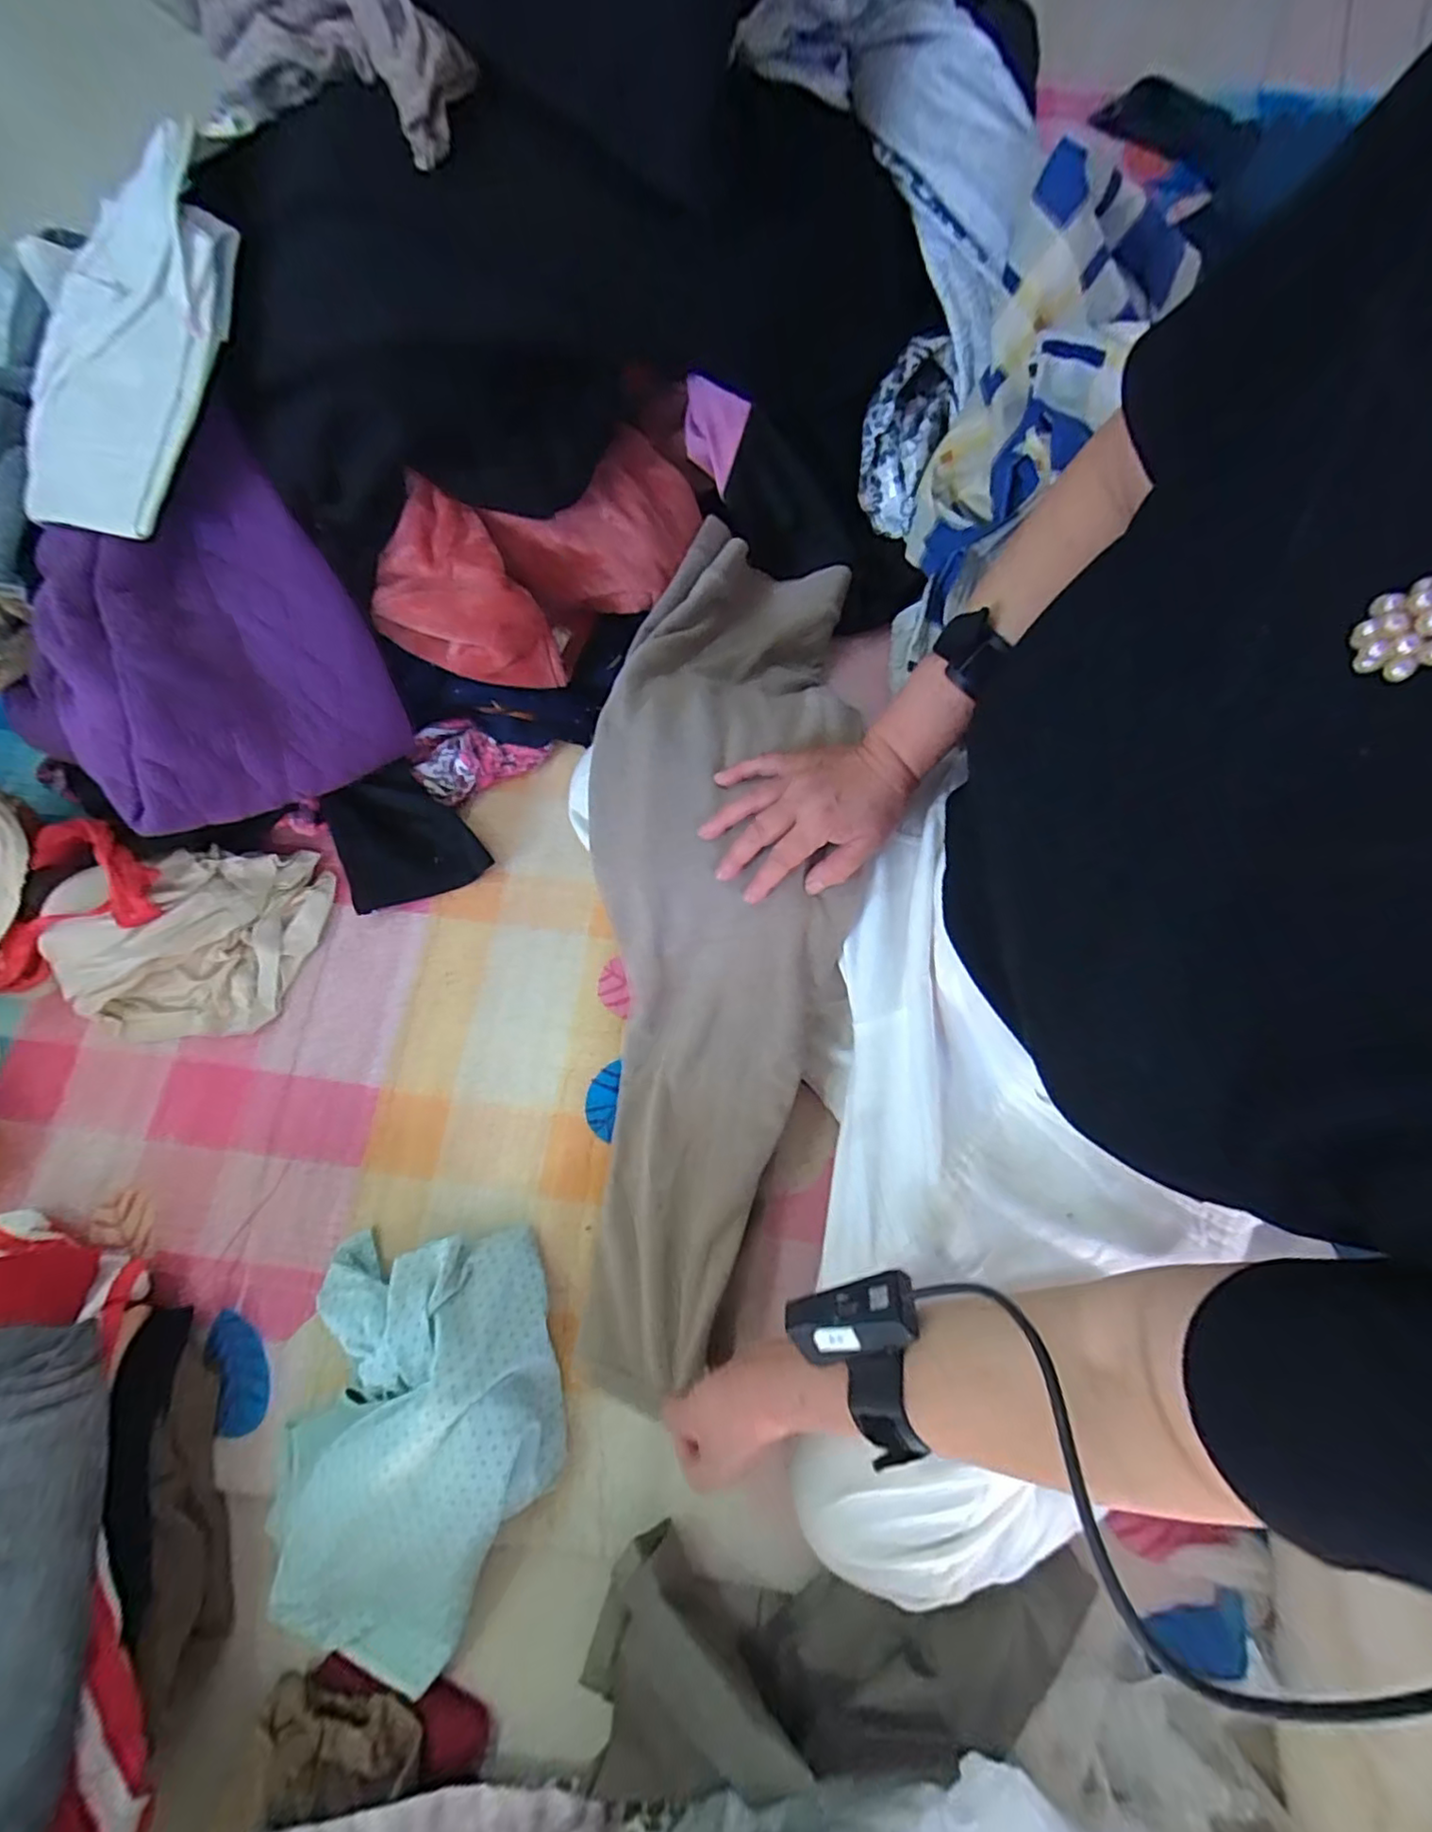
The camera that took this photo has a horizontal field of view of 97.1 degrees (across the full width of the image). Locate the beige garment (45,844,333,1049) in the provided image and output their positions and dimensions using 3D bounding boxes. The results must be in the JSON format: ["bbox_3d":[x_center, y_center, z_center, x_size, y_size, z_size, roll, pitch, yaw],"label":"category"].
[{"bbox_3d":[-0.486,0.022,0.583,0.218,0.061,0.170,-5,75,0],"label":"beige garment"}]

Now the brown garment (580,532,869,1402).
[{"bbox_3d":[0.008,-0.023,0.532,0.195,0.168,0.722,4,80,2],"label":"brown garment"}]

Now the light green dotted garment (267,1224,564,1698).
[{"bbox_3d":[-0.227,0.397,0.468,0.212,0.080,0.297,7,75,3],"label":"light green dotted garment"}]

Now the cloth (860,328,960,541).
[{"bbox_3d":[0.188,-0.479,0.631,0.081,0.057,0.170,17,107,5],"label":"cloth"}]

